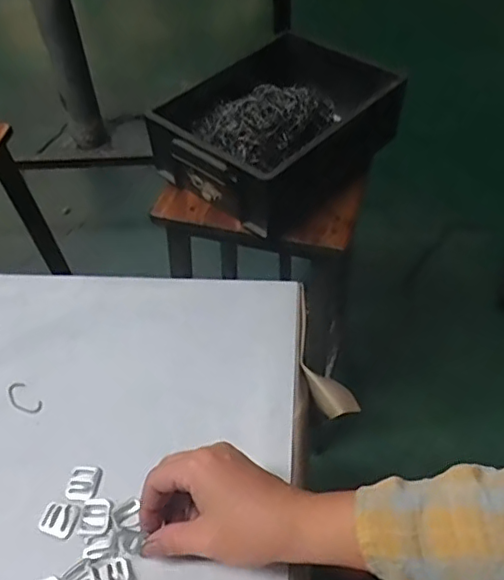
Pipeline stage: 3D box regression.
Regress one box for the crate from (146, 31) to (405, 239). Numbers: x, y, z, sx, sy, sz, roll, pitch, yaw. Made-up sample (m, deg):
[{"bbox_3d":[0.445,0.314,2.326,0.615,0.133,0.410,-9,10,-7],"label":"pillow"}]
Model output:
[{"bbox_3d":[0.047,-0.259,0.909,0.267,0.113,0.356,33,58,27],"label":"crate"}]

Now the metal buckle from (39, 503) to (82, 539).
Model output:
[{"bbox_3d":[-0.142,0.168,0.429,0.027,0.004,0.023,13,51,13],"label":"metal buckle"}]

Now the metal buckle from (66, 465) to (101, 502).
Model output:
[{"bbox_3d":[-0.129,0.146,0.446,0.021,0.004,0.028,3,49,5],"label":"metal buckle"}]

